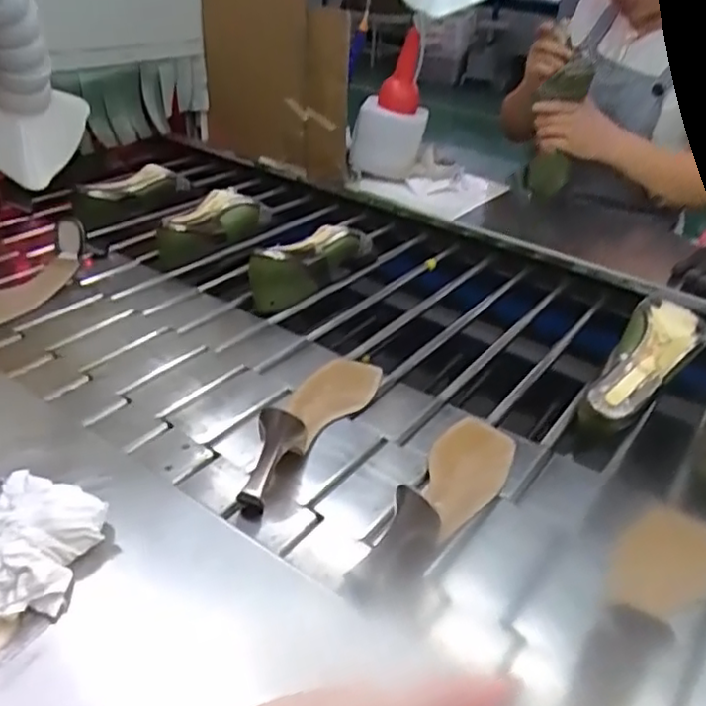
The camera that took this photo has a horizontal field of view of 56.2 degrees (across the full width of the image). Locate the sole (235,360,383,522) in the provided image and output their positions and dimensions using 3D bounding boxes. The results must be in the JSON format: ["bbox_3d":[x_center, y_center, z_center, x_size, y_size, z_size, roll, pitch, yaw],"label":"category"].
[{"bbox_3d":[-0.038,0.055,0.675,0.075,0.067,0.267,16,38,11],"label":"sole"}]

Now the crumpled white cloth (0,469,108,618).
[{"bbox_3d":[-0.226,0.129,0.479,0.089,0.043,0.128,2,38,-8],"label":"crumpled white cloth"}]

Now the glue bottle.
[{"bbox_3d":[0.070,-0.459,1.246,0.138,0.230,0.092,6,38,-2],"label":"glue bottle"}]

